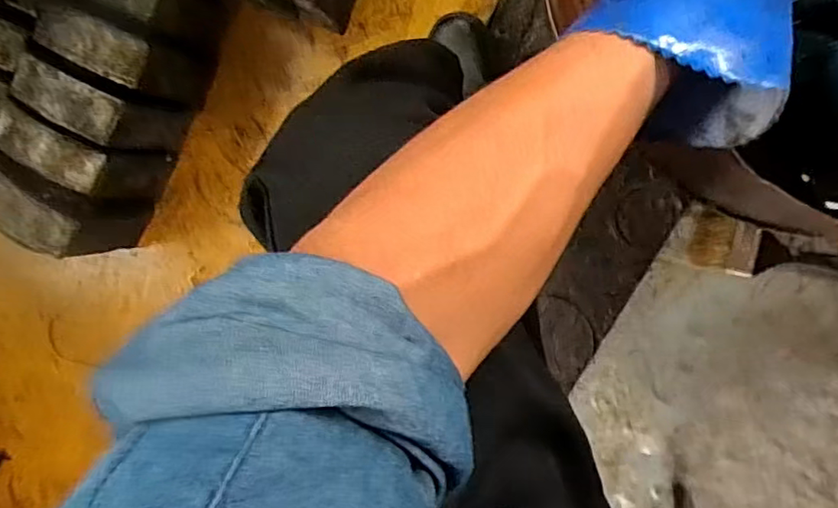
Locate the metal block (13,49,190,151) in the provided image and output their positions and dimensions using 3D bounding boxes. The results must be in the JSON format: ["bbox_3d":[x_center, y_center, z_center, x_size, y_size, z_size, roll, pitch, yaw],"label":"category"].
[{"bbox_3d":[-0.438,-0.208,0.810,0.164,0.175,0.064,29,102,7],"label":"metal block"}]

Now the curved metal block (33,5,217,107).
[{"bbox_3d":[-0.393,-0.264,0.795,0.143,0.179,0.073,20,95,15],"label":"curved metal block"}]

